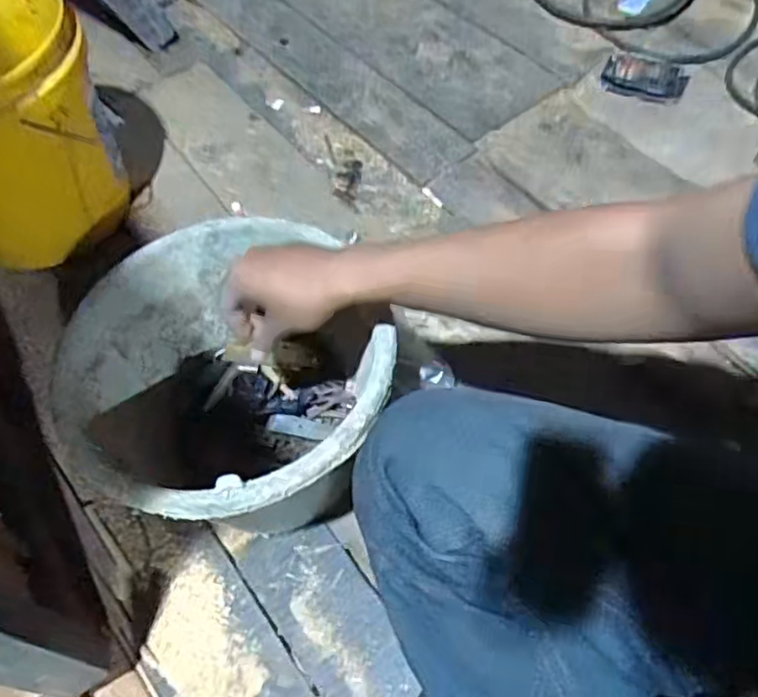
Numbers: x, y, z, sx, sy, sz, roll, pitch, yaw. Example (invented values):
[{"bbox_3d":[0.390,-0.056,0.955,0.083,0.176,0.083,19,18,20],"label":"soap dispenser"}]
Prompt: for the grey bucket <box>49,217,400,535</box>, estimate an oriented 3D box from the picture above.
[{"bbox_3d":[-0.121,0.048,0.631,0.254,0.208,0.274,-2,59,3],"label":"grey bucket"}]

